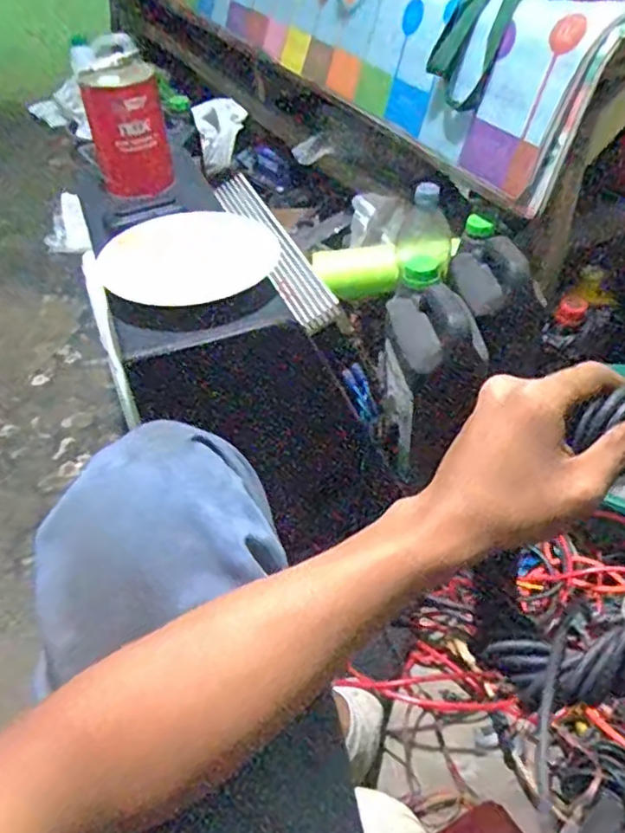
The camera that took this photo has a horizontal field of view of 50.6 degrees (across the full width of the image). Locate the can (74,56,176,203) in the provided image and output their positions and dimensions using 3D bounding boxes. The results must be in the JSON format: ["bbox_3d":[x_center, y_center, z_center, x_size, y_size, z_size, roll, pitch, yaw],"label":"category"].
[{"bbox_3d":[-0.258,-0.394,0.944,0.102,0.179,0.090,-12,44,-9],"label":"can"}]

